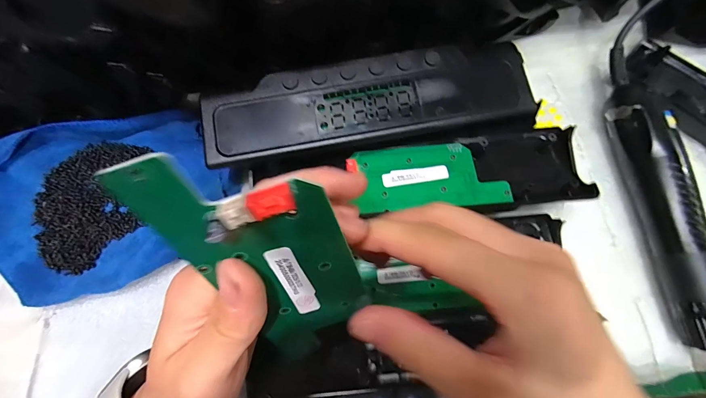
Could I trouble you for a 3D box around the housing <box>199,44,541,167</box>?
[{"bbox_3d":[0.014,-0.071,0.247,0.243,0.030,0.066,-11,72,-1],"label":"housing"}]

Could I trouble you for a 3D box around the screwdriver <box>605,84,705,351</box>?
[{"bbox_3d":[0.237,0.021,0.237,0.032,0.036,0.223,-5,72,1],"label":"screwdriver"}]

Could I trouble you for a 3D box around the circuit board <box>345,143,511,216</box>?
[{"bbox_3d":[0.056,-0.017,0.243,0.112,0.007,0.051,-4,72,1],"label":"circuit board"}]

